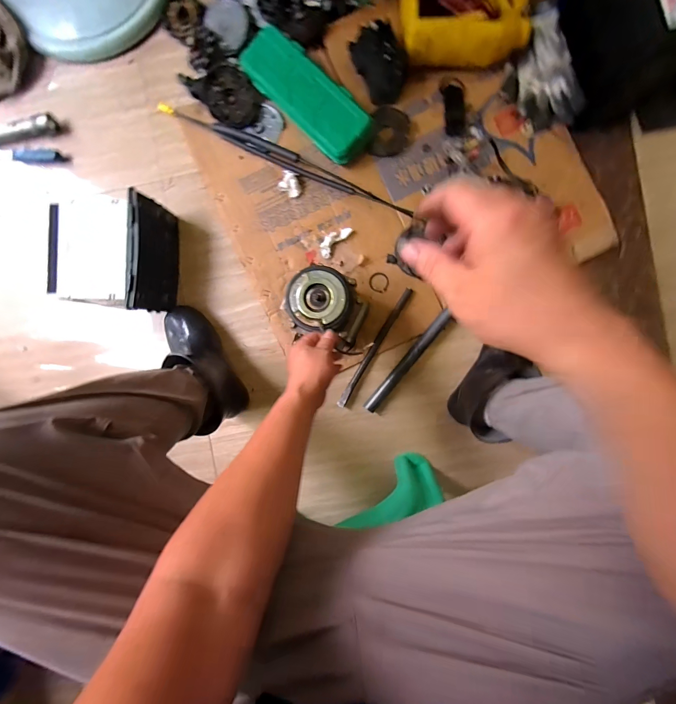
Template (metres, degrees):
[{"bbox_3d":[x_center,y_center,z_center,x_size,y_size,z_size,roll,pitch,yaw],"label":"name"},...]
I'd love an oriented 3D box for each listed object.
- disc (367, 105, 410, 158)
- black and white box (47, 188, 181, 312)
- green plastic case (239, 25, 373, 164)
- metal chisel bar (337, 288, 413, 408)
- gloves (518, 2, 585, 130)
[{"bbox_3d":[0.100,-0.427,0.670,0.077,0.021,0.081,9,91,2],"label":"disc"},{"bbox_3d":[-0.420,-0.177,0.662,0.185,0.123,0.200,-2,91,2],"label":"black and white box"},{"bbox_3d":[-0.061,-0.484,0.654,0.098,0.055,0.291,-44,89,2],"label":"green plastic case"},{"bbox_3d":[0.074,-0.008,0.696,0.016,0.012,0.269,30,92,1],"label":"metal chisel bar"},{"bbox_3d":[0.370,-0.513,0.635,0.091,0.058,0.202,-22,90,2],"label":"gloves"}]

